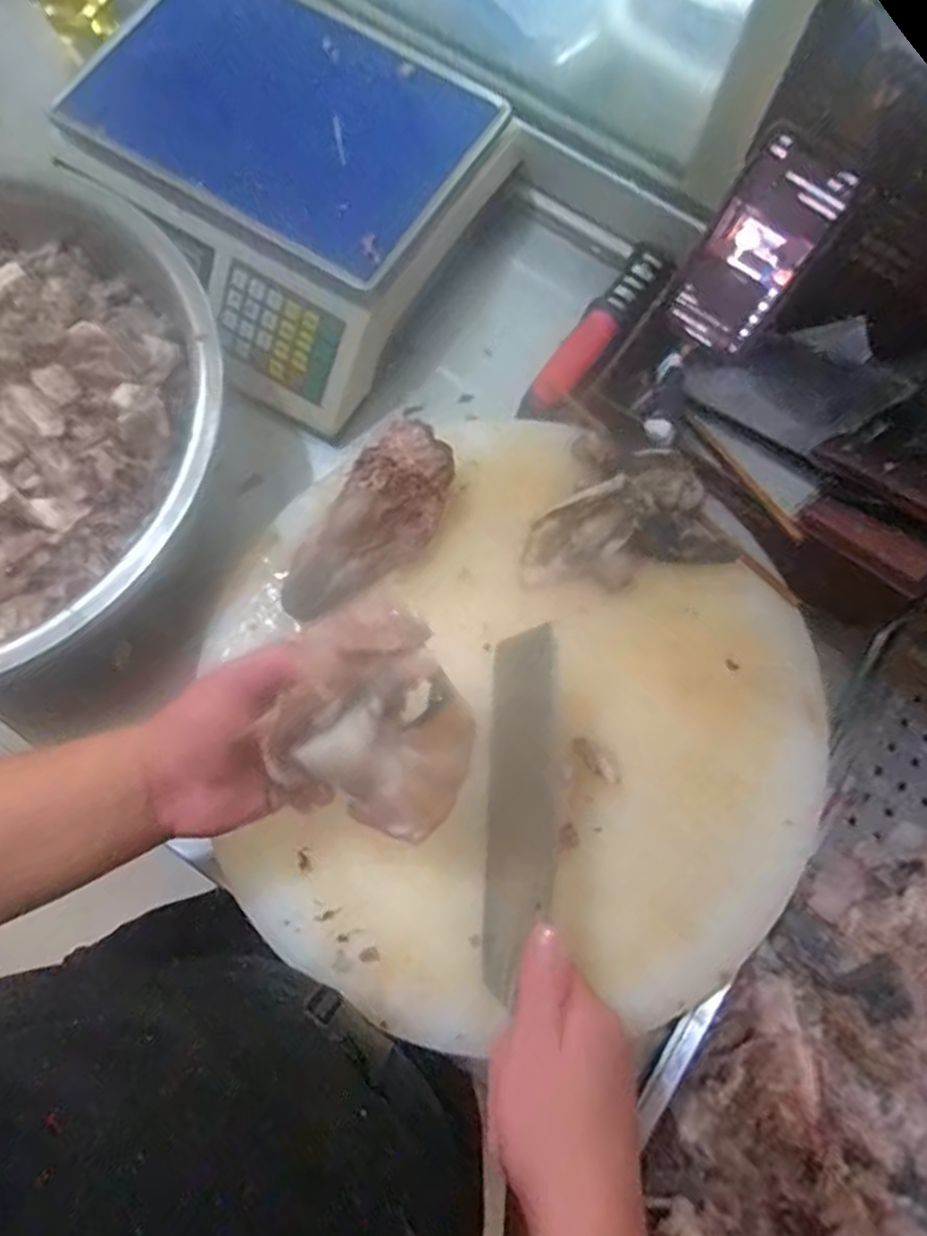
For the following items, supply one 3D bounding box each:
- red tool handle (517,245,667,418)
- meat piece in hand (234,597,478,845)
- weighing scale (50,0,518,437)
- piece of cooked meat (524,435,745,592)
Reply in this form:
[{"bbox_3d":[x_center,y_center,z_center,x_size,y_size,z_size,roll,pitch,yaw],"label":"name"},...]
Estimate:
[{"bbox_3d":[0.116,-0.249,0.611,0.036,0.016,0.200,36,78,7],"label":"red tool handle"},{"bbox_3d":[-0.050,0.060,0.379,0.098,0.046,0.120,-26,79,-7],"label":"meat piece in hand"},{"bbox_3d":[-0.162,-0.364,0.607,0.310,0.132,0.290,31,78,6],"label":"weighing scale"},{"bbox_3d":[0.130,-0.065,0.528,0.137,0.038,0.123,26,77,5],"label":"piece of cooked meat"}]

